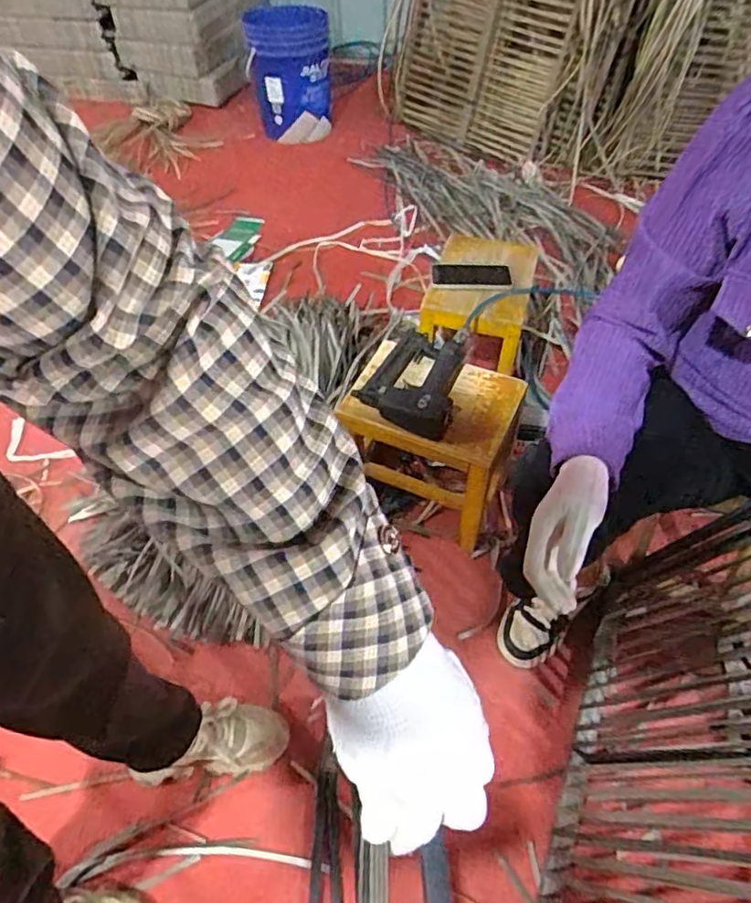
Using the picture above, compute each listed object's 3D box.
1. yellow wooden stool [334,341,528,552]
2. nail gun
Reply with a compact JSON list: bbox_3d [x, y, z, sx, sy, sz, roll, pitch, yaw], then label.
[{"bbox_3d":[0.095,-0.002,1.077,0.268,0.296,0.210,21,56,15],"label":"yellow wooden stool"},{"bbox_3d":[0.065,-0.133,0.983,0.153,0.052,0.231,11,54,9],"label":"nail gun"}]

